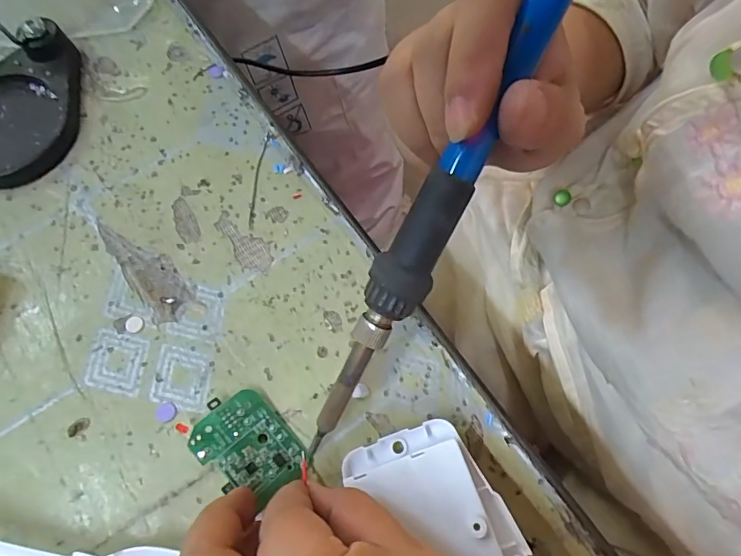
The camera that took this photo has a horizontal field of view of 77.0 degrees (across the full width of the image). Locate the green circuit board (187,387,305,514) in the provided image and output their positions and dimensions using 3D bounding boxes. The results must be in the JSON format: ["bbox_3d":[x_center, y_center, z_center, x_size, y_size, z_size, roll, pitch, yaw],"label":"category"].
[{"bbox_3d":[-0.049,0.068,0.187,0.041,0.004,0.032,46,54,8],"label":"green circuit board"}]

